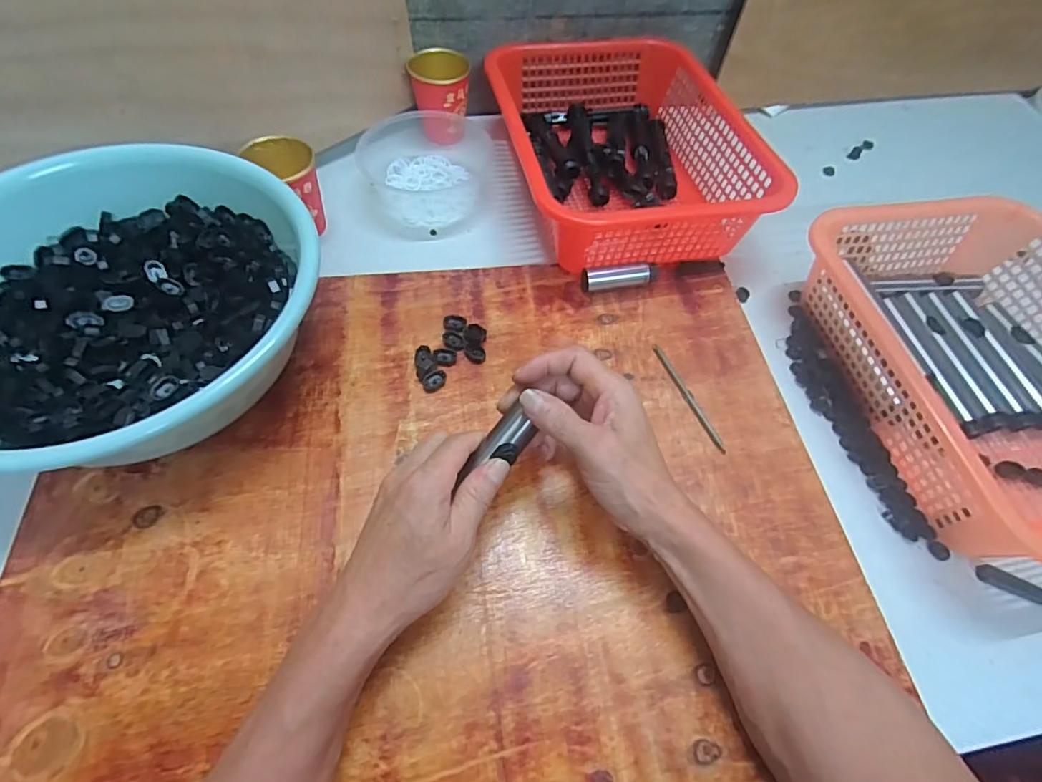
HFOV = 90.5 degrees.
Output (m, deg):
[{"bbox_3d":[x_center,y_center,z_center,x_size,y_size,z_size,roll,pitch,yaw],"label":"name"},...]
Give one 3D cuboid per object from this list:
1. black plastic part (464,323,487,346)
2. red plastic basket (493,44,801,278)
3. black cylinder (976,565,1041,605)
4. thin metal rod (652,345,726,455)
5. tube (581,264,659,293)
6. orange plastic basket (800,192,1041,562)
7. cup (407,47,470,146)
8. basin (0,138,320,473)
[{"bbox_3d":[-0.042,-0.051,0.479,0.021,0.012,0.023,-1,58,-5],"label":"black plastic part"},{"bbox_3d":[0.106,-0.273,0.581,0.245,0.089,0.320,-10,59,-10],"label":"red plastic basket"},{"bbox_3d":[0.386,0.151,0.403,0.051,0.010,0.013,23,60,10],"label":"black cylinder"},{"bbox_3d":[0.150,0.003,0.462,0.009,0.005,0.117,-16,61,-13],"label":"thin metal rod"},{"bbox_3d":[0.098,-0.113,0.513,0.078,0.024,0.022,-4,59,-7],"label":"tube"},{"bbox_3d":[0.411,-0.016,0.445,0.241,0.082,0.320,-7,59,-8],"label":"orange plastic basket"},{"bbox_3d":[-0.096,-0.354,0.624,0.066,0.078,0.067,2,58,-3],"label":"cup"},{"bbox_3d":[-0.316,-0.065,0.411,0.288,0.114,0.279,2,58,-3],"label":"basin"}]

